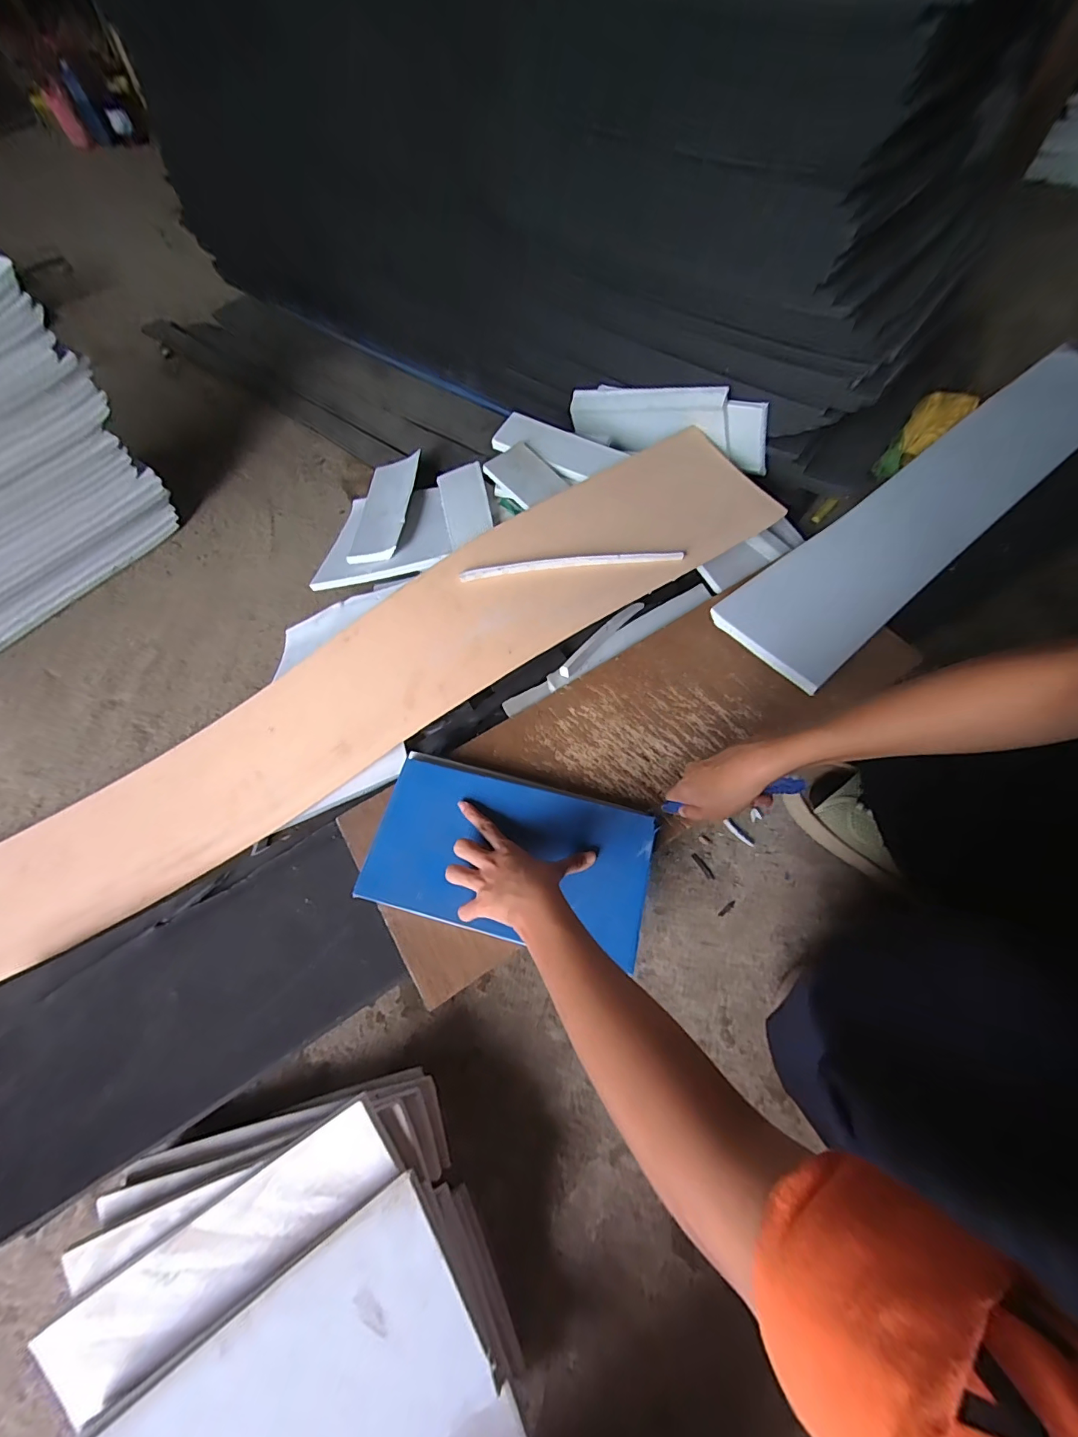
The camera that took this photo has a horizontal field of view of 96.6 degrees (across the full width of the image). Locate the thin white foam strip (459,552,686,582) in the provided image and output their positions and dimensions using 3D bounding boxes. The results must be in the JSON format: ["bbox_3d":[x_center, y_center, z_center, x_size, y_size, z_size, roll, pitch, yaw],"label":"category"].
[{"bbox_3d":[0.041,-0.195,0.608,0.279,0.014,0.014,-5,63,0],"label":"thin white foam strip"}]

